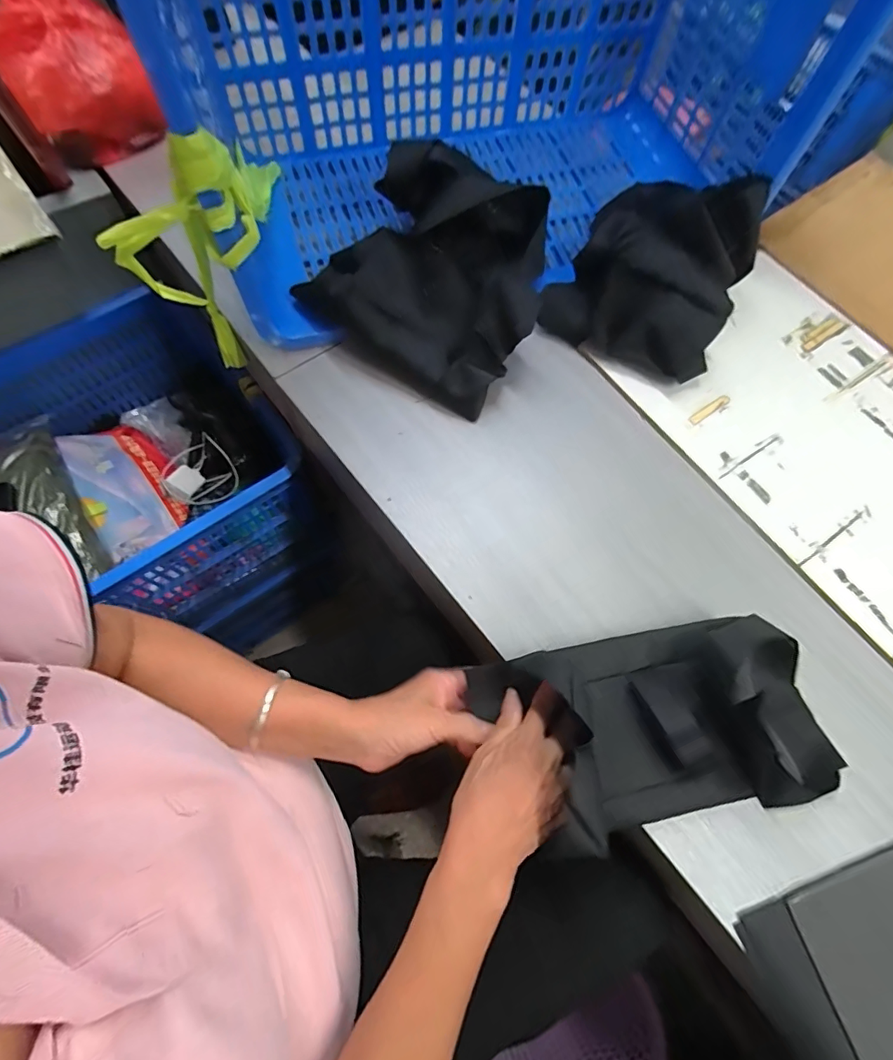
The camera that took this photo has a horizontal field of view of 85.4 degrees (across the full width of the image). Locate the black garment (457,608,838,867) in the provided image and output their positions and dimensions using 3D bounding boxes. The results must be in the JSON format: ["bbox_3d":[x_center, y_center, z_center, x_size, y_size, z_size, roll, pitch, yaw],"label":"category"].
[{"bbox_3d":[0.176,0.158,0.393,0.284,0.069,0.147,-9,71,-6],"label":"black garment"}]

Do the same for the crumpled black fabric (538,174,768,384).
[{"bbox_3d":[0.236,-0.290,0.538,0.196,0.126,0.184,35,72,10],"label":"crumpled black fabric"}]

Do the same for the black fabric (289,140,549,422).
[{"bbox_3d":[-0.008,-0.292,0.549,0.254,0.094,0.249,31,72,9],"label":"black fabric"}]

